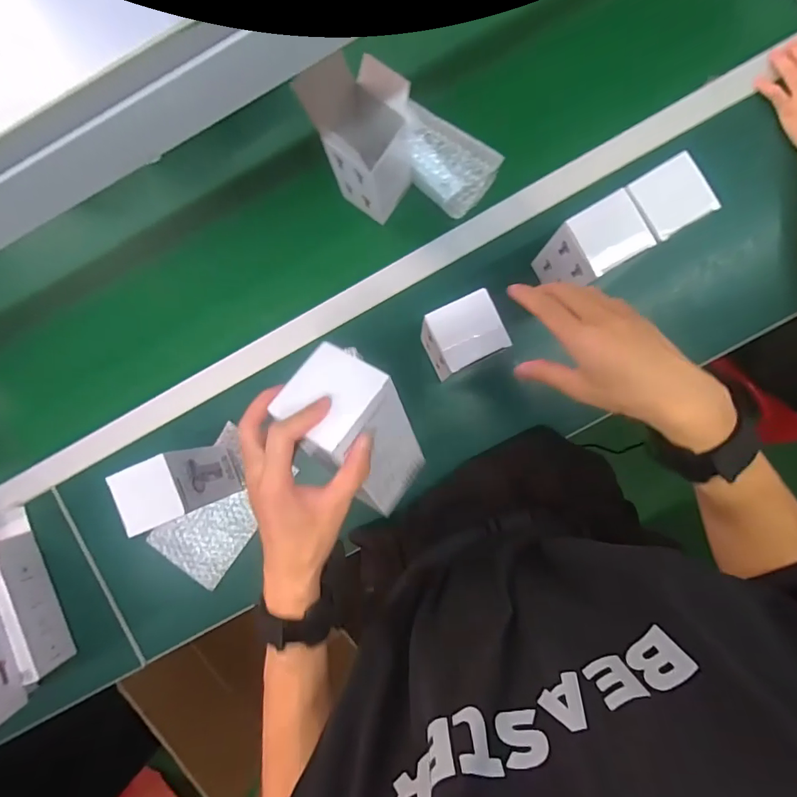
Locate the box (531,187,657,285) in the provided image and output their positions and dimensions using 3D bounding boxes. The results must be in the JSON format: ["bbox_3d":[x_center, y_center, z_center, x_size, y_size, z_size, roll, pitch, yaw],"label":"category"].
[{"bbox_3d":[0.224,-0.172,0.549,0.072,0.138,0.069,-29,88,3],"label":"box"}]

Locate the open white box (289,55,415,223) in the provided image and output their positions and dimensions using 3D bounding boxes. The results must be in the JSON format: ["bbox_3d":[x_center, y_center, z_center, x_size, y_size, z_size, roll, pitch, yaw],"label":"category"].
[{"bbox_3d":[-0.039,-0.313,0.576,0.095,0.219,0.098,29,91,3],"label":"open white box"}]

